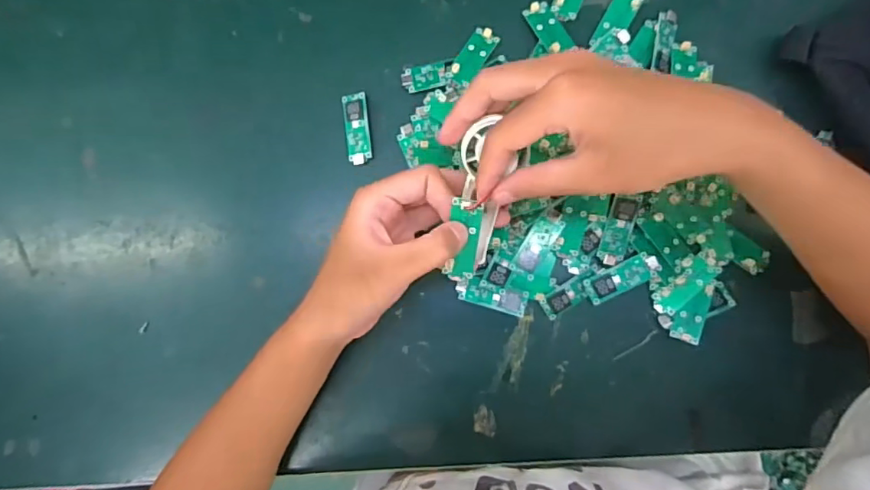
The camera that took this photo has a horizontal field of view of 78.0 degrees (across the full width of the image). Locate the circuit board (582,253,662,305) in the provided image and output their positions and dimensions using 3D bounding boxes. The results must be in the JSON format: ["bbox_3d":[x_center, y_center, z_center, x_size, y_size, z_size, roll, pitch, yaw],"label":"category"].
[{"bbox_3d":[0.132,0.023,0.377,0.050,0.007,0.018,-27,86,3],"label":"circuit board"}]

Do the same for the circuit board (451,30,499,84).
[{"bbox_3d":[0.029,-0.139,0.395,0.019,0.004,0.046,31,77,4],"label":"circuit board"}]

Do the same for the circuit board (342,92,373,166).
[{"bbox_3d":[-0.058,-0.086,0.402,0.019,0.011,0.051,-5,88,4],"label":"circuit board"}]

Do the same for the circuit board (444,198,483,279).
[{"bbox_3d":[0.017,-0.003,0.311,0.016,0.010,0.050,9,114,4],"label":"circuit board"}]

